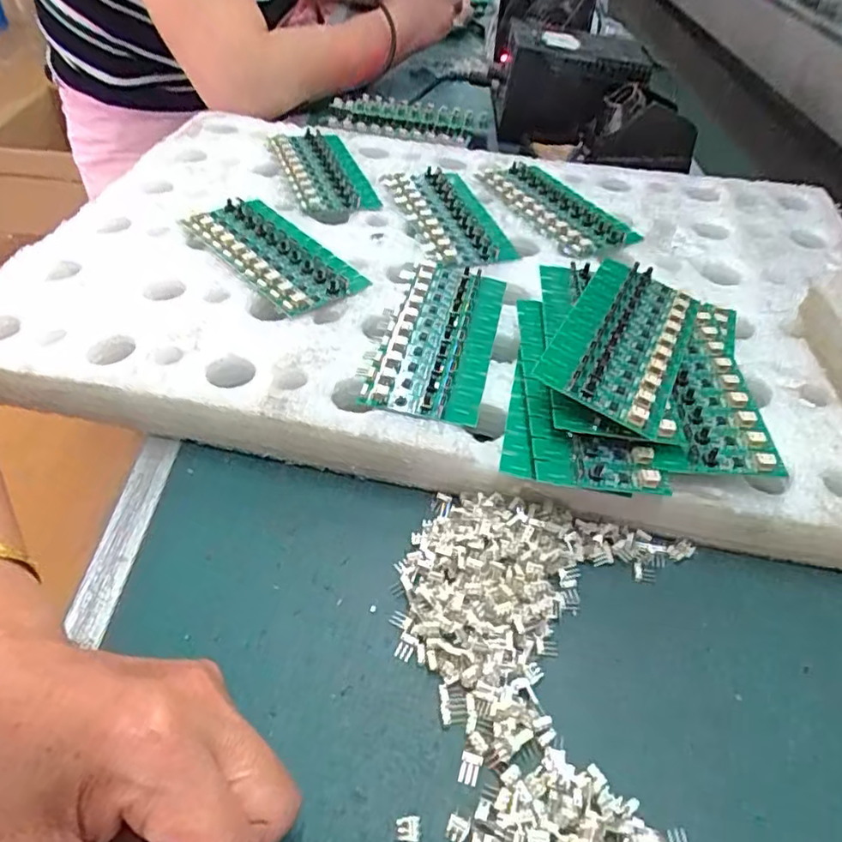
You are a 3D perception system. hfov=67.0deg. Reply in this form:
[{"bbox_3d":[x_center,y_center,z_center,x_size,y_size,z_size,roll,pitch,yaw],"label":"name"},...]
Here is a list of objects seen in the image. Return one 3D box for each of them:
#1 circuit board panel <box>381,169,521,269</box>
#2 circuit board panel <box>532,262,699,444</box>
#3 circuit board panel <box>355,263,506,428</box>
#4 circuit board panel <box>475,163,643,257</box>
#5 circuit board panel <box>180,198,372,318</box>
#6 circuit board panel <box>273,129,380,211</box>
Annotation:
[{"bbox_3d":[0.021,-0.157,0.474,0.064,0.010,0.142,-12,47,-15],"label":"circuit board panel"},{"bbox_3d":[0.109,-0.046,0.338,0.062,0.007,0.134,28,46,10],"label":"circuit board panel"},{"bbox_3d":[0.010,-0.053,0.372,0.066,0.007,0.135,11,46,6],"label":"circuit board panel"},{"bbox_3d":[0.107,-0.173,0.499,0.069,0.006,0.136,-19,50,-21],"label":"circuit board panel"},{"bbox_3d":[-0.099,-0.115,0.425,0.064,0.010,0.138,-30,54,-29],"label":"circuit board panel"},{"bbox_3d":[-0.080,-0.202,0.518,0.060,0.015,0.133,-13,48,-16],"label":"circuit board panel"}]

